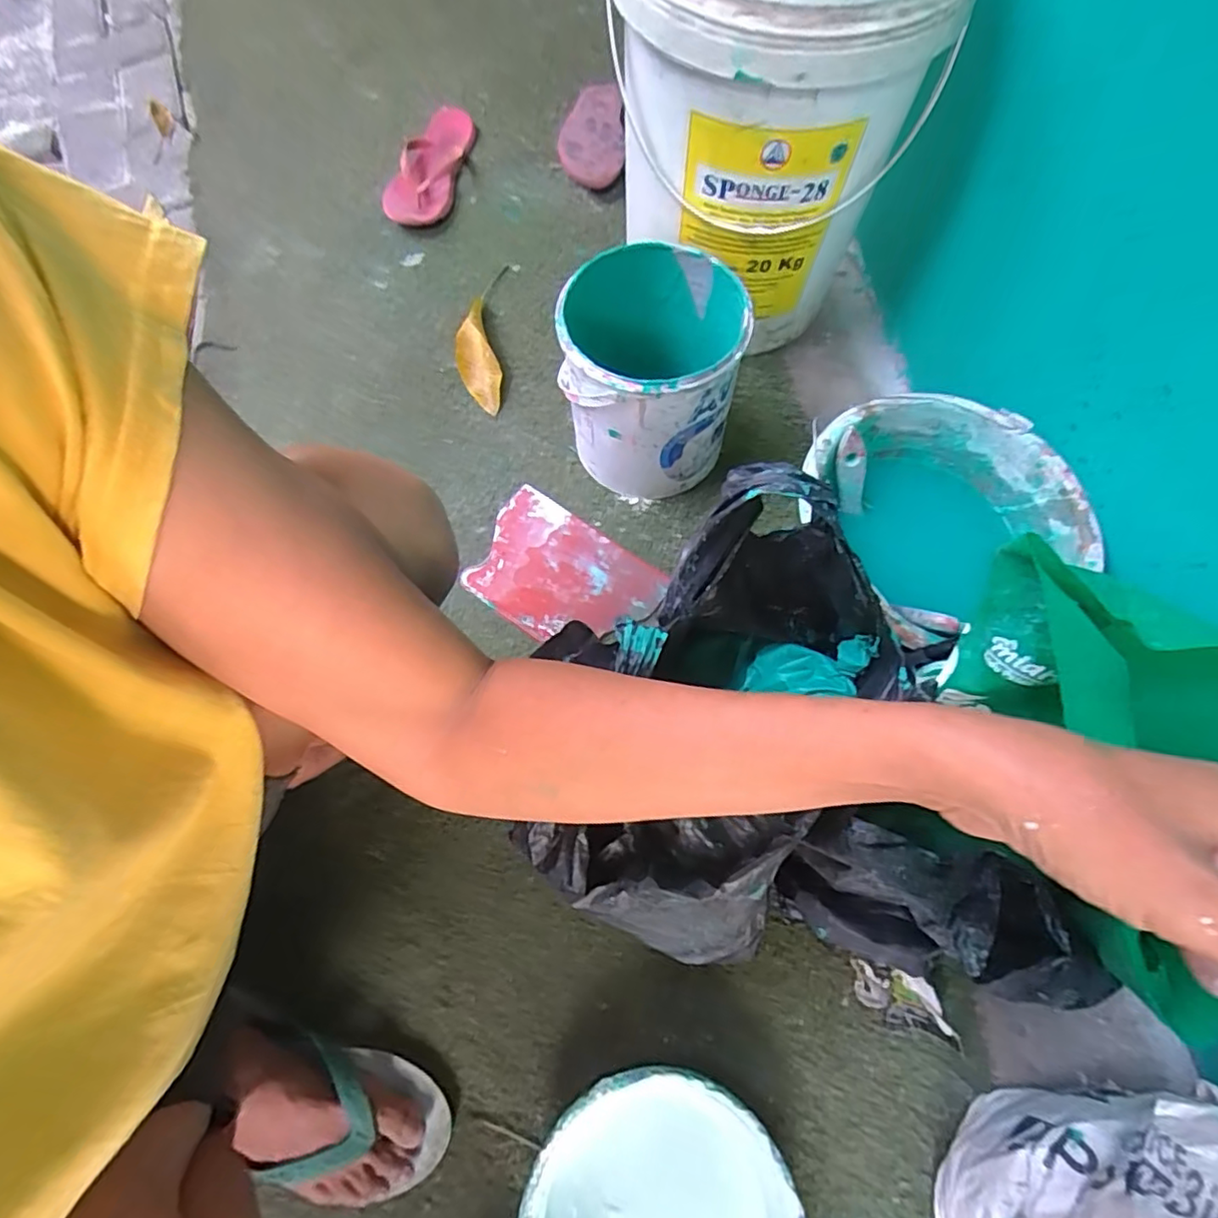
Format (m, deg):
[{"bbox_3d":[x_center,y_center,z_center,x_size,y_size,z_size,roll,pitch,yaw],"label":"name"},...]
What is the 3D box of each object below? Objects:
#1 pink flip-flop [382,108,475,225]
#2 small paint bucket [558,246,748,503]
[{"bbox_3d":[-0.267,-0.651,0.890,0.096,0.034,0.220,11,70,4],"label":"pink flip-flop"},{"bbox_3d":[0.042,-0.254,0.659,0.175,0.195,0.201,10,70,3],"label":"small paint bucket"}]

